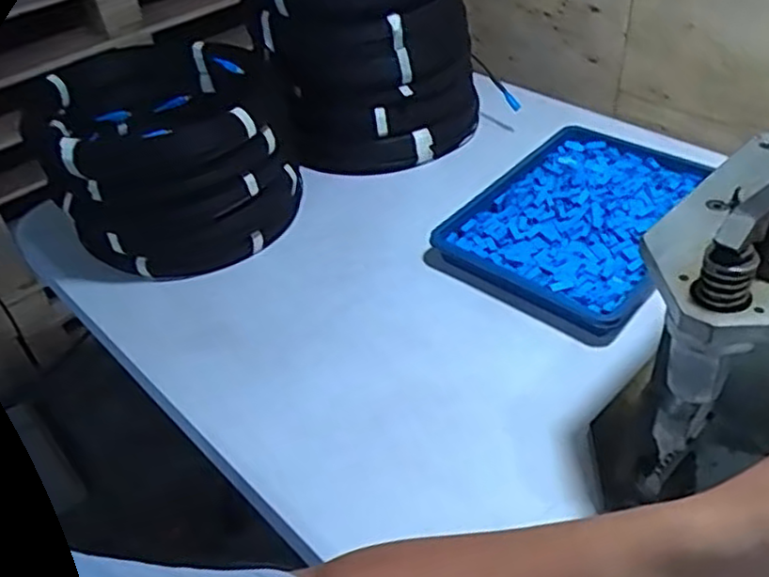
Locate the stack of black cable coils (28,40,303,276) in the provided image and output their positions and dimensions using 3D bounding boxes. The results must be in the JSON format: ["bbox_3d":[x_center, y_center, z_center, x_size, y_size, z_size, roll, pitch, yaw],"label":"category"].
[{"bbox_3d":[-0.251,-0.146,0.836,0.274,0.203,0.244,-6,41,1],"label":"stack of black cable coils"}]

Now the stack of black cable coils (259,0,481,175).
[{"bbox_3d":[-0.023,-0.375,0.944,0.276,0.348,0.269,-5,41,1],"label":"stack of black cable coils"}]

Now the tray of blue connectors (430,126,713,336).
[{"bbox_3d":[0.245,-0.085,0.840,0.234,0.042,0.316,29,52,34],"label":"tray of blue connectors"}]

